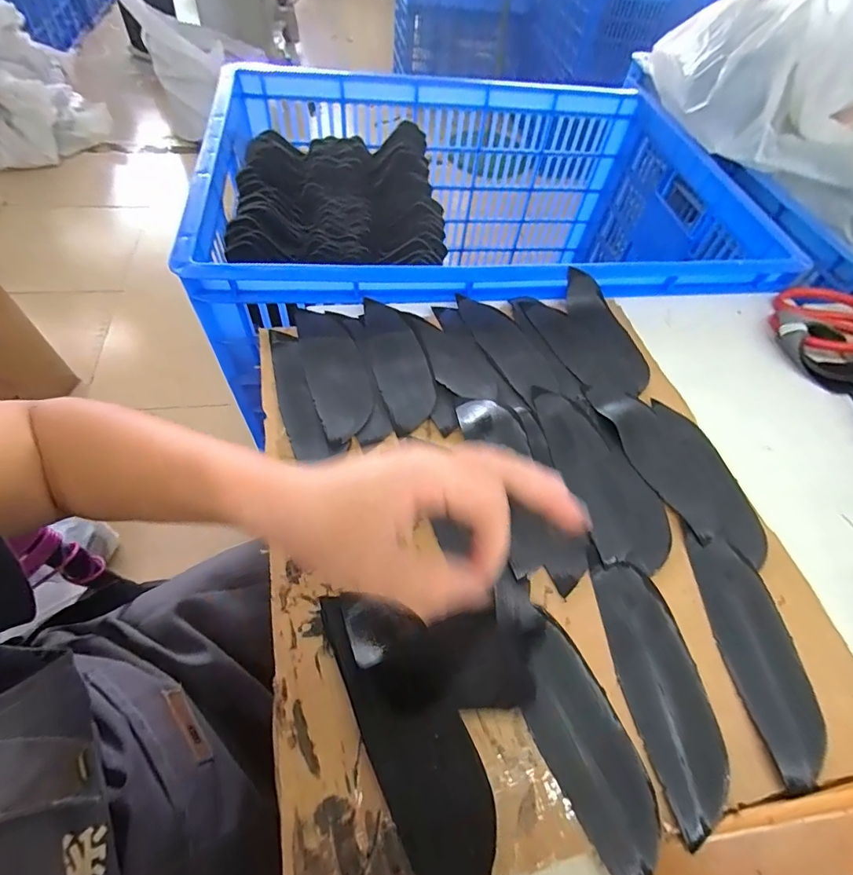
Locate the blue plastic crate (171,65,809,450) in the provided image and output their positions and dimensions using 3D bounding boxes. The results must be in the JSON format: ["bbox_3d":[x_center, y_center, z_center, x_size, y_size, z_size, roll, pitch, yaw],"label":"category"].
[{"bbox_3d":[0.073,-0.298,0.650,0.695,0.265,0.491,-7,58,-11],"label":"blue plastic crate"}]

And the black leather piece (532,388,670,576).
[{"bbox_3d":[0.130,0.024,0.340,0.062,0.006,0.157,-13,59,-16],"label":"black leather piece"}]

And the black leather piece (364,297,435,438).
[{"bbox_3d":[-0.026,-0.070,0.384,0.045,0.006,0.147,-12,59,-13],"label":"black leather piece"}]

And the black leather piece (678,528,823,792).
[{"bbox_3d":[0.209,0.130,0.281,0.047,0.004,0.140,-1,57,-6],"label":"black leather piece"}]

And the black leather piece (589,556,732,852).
[{"bbox_3d":[0.141,0.145,0.264,0.047,0.004,0.136,-6,58,-9],"label":"black leather piece"}]

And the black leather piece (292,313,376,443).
[{"bbox_3d":[-0.078,-0.061,0.376,0.050,0.006,0.144,-16,60,-15],"label":"black leather piece"}]

